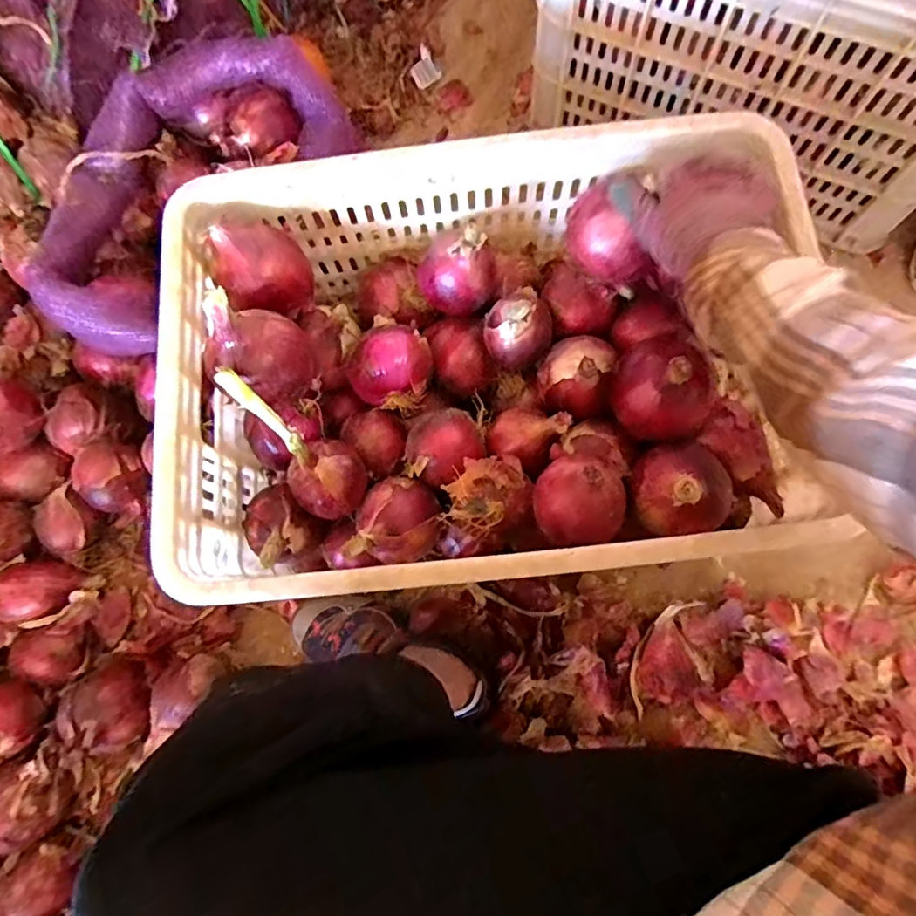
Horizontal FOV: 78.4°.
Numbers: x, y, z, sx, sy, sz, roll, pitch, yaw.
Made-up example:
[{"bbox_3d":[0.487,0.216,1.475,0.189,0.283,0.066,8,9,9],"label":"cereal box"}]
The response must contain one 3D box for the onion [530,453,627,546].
[{"bbox_3d":[0.096,0.037,0.454,0.077,0.078,0.069,30,79,8],"label":"onion"}]

